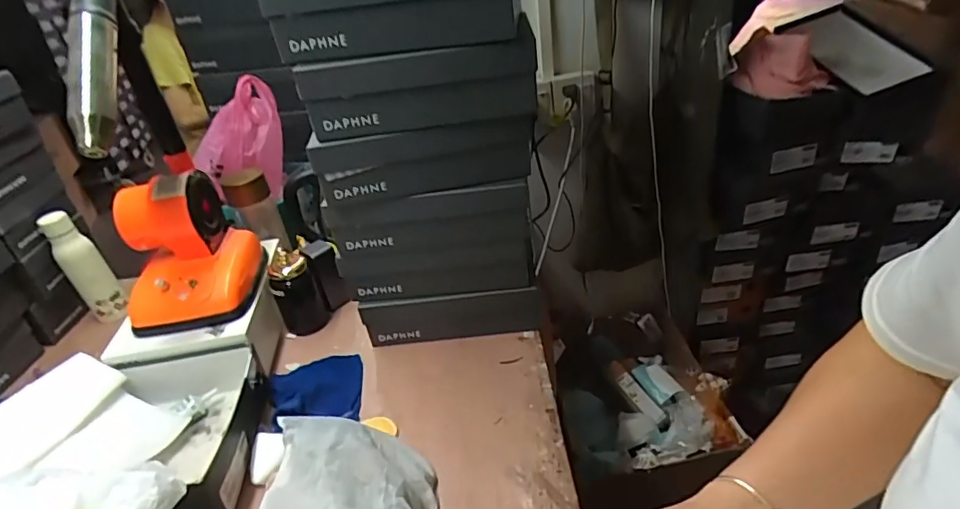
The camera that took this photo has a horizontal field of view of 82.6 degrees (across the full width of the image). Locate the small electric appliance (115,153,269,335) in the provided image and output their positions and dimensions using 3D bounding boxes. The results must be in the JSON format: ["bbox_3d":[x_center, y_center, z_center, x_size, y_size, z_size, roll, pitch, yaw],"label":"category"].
[{"bbox_3d":[-0.489,-0.018,0.895,0.184,0.197,0.195,-11,33,-5],"label":"small electric appliance"}]

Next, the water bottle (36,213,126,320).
[{"bbox_3d":[-0.771,0.026,1.068,0.058,0.230,0.069,23,43,38],"label":"water bottle"}]

